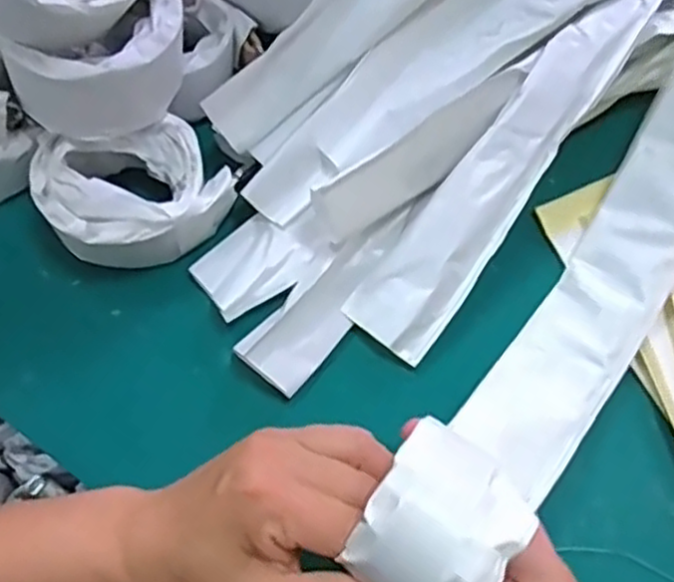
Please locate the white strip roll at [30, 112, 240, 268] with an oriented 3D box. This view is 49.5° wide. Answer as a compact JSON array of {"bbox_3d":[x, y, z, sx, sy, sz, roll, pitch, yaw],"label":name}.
[{"bbox_3d":[-0.119,-0.057,0.428,0.095,0.051,0.081,-35,71,-15],"label":"white strip roll"}]

